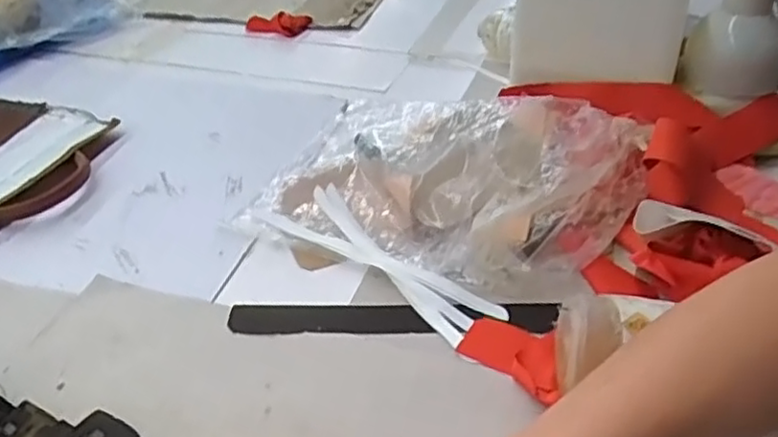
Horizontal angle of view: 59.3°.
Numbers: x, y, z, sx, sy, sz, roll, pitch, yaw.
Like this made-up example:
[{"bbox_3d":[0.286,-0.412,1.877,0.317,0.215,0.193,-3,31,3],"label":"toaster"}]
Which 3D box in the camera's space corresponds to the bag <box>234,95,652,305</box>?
[{"bbox_3d":[0.050,-0.047,0.577,0.303,0.063,0.237,13,39,21],"label":"bag"}]

